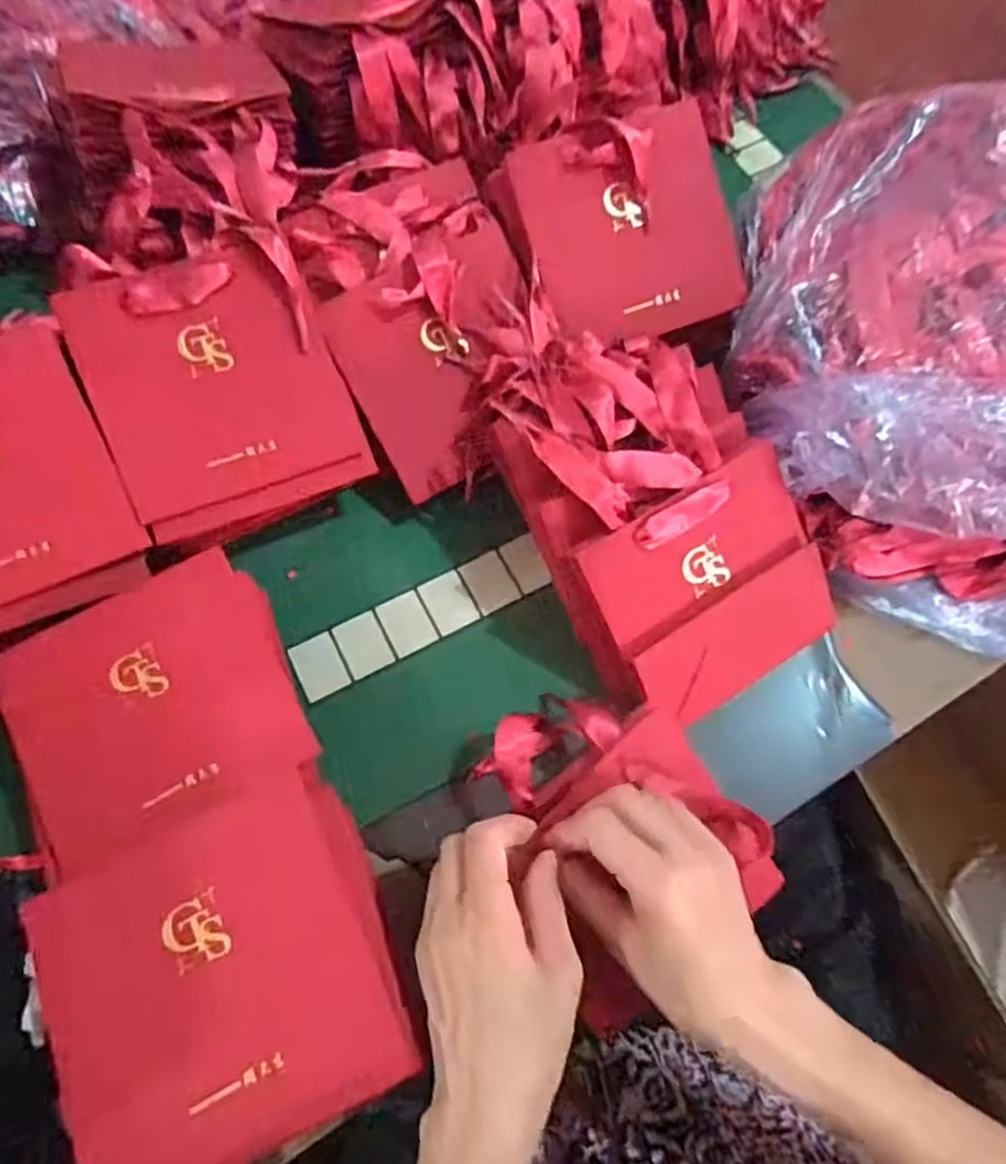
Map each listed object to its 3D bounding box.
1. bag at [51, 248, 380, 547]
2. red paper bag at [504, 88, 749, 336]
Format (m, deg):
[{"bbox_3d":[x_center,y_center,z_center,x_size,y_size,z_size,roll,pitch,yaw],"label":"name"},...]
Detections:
[{"bbox_3d":[-0.171,-0.116,0.440,0.142,0.009,0.149,-21,103,-13],"label":"bag"},{"bbox_3d":[0.091,-0.239,0.483,0.141,0.026,0.137,-20,103,-7],"label":"red paper bag"}]

